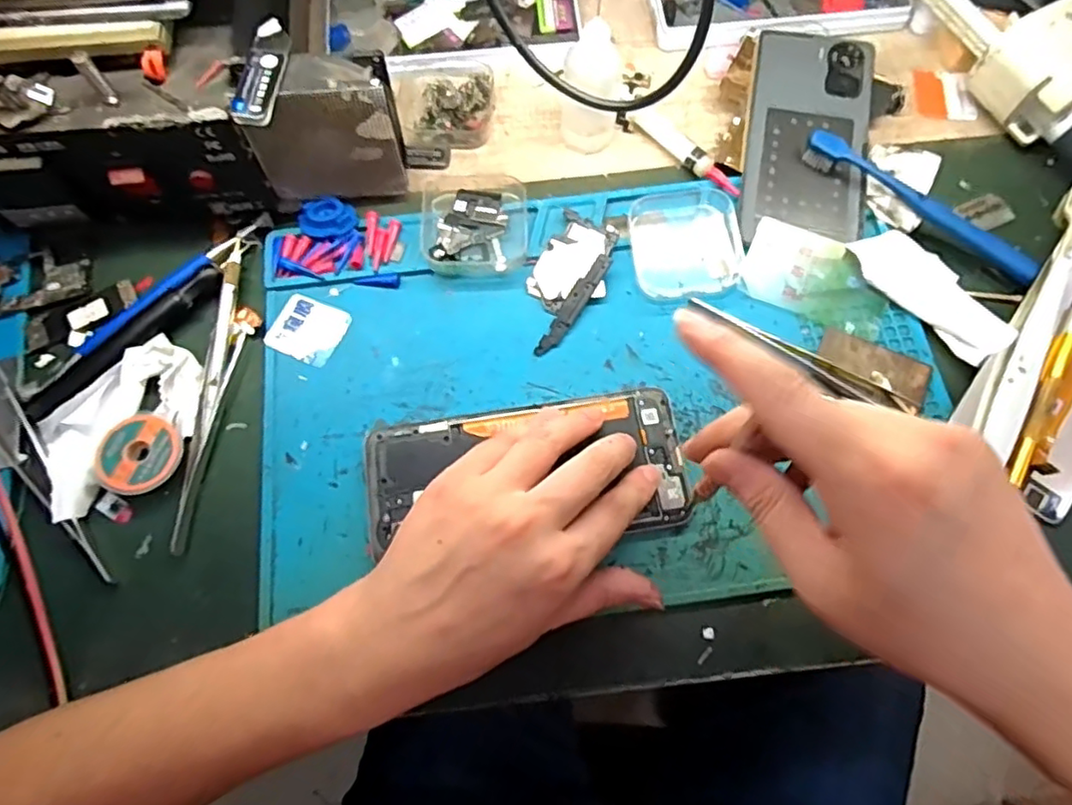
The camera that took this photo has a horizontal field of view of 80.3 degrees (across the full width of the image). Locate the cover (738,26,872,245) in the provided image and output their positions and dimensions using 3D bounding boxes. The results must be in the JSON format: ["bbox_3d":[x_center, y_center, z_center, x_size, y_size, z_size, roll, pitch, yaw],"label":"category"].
[{"bbox_3d":[0.174,-0.173,0.406,0.074,0.010,0.157,10,71,4],"label":"cover"}]

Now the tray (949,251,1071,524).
[{"bbox_3d":[0.290,-0.020,0.346,0.070,0.017,0.152,35,75,12],"label":"tray"}]

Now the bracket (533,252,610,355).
[{"bbox_3d":[0.022,-0.056,0.371,0.010,0.004,0.071,35,83,-6],"label":"bracket"}]

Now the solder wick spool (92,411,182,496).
[{"bbox_3d":[-0.212,0.027,0.339,0.042,0.010,0.042,0,71,1],"label":"solder wick spool"}]

